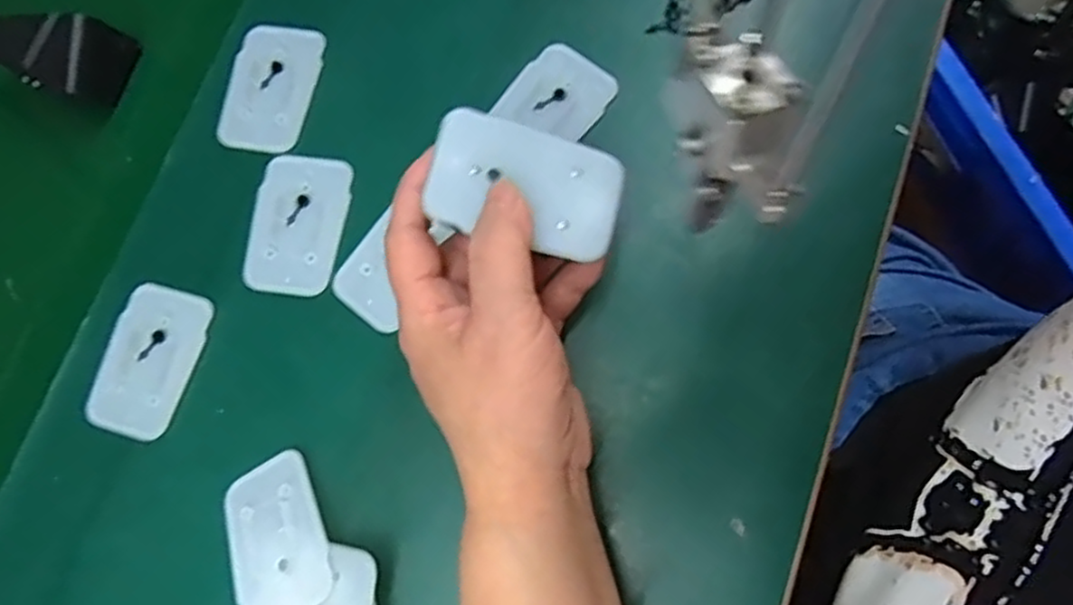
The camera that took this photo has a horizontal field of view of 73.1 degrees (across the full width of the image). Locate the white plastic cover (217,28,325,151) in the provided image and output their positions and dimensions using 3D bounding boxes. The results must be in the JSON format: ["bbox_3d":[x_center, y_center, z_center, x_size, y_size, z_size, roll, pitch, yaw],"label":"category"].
[{"bbox_3d":[-0.140,-0.113,0.380,0.046,0.004,0.071,10,76,4],"label":"white plastic cover"}]

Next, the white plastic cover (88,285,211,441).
[{"bbox_3d":[-0.185,0.027,0.344,0.043,0.004,0.070,17,77,6],"label":"white plastic cover"}]

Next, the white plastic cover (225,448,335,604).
[{"bbox_3d":[-0.112,0.101,0.311,0.043,0.004,0.067,-31,61,4],"label":"white plastic cover"}]

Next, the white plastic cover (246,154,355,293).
[{"bbox_3d":[-0.118,-0.039,0.356,0.045,0.004,0.070,7,76,3],"label":"white plastic cover"}]

